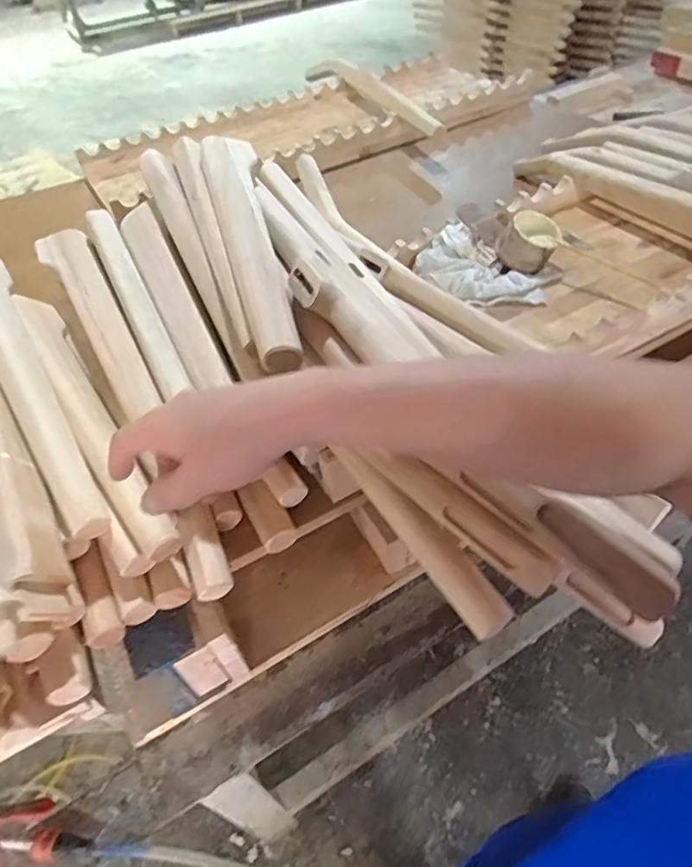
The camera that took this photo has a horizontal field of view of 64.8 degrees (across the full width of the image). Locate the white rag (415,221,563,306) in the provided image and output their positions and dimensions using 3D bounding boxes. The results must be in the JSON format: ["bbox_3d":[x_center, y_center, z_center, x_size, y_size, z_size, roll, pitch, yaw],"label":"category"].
[{"bbox_3d":[0.217,-0.261,0.844,0.207,0.053,0.134,9,50,15],"label":"white rag"}]

